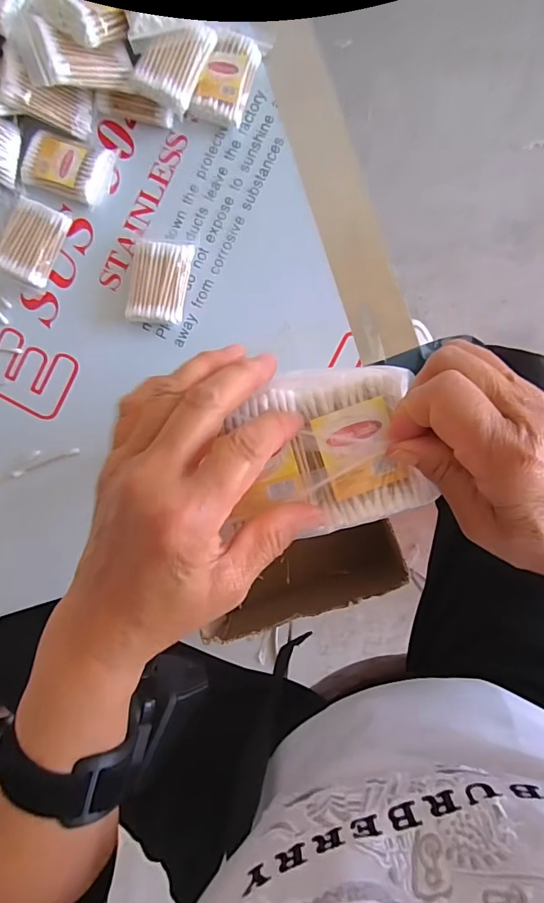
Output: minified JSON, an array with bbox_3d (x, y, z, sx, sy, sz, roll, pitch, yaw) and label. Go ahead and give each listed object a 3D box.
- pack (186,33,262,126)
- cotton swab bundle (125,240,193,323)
[{"bbox_3d":[-0.041,-0.349,0.426,0.044,0.028,0.080,25,92,6],"label":"pack"},{"bbox_3d":[-0.108,-0.163,0.435,0.053,0.021,0.080,7,90,6],"label":"cotton swab bundle"}]

